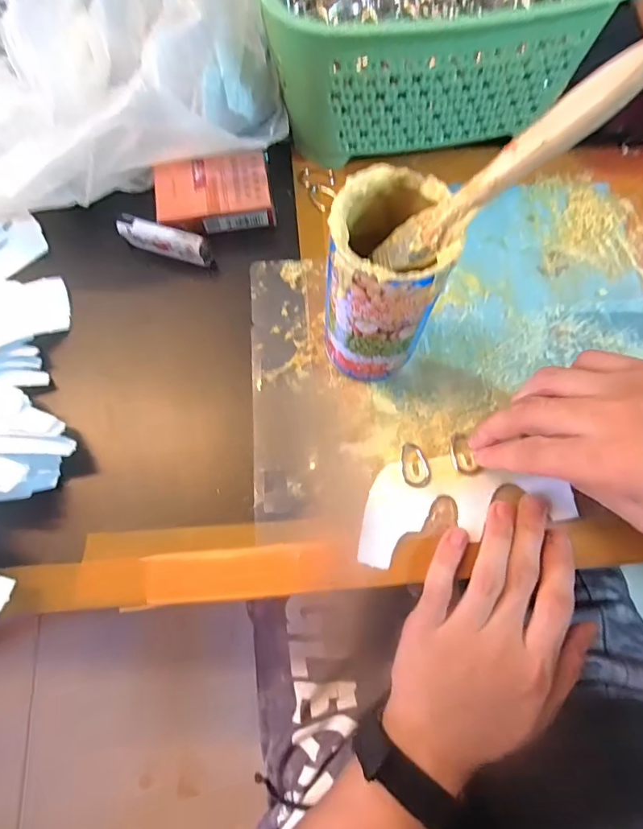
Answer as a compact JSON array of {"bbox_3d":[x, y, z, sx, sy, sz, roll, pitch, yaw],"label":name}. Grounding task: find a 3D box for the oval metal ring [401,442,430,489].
[{"bbox_3d":[0.062,0.033,0.303,0.018,0.004,0.030,-7,71,-3],"label":"oval metal ring"}]

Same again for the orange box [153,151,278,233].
[{"bbox_3d":[-0.084,-0.173,0.358,0.086,0.020,0.055,-11,72,-4],"label":"orange box"}]

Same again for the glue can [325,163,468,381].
[{"bbox_3d":[0.036,-0.074,0.278,0.064,0.122,0.074,1,71,0],"label":"glue can"}]

